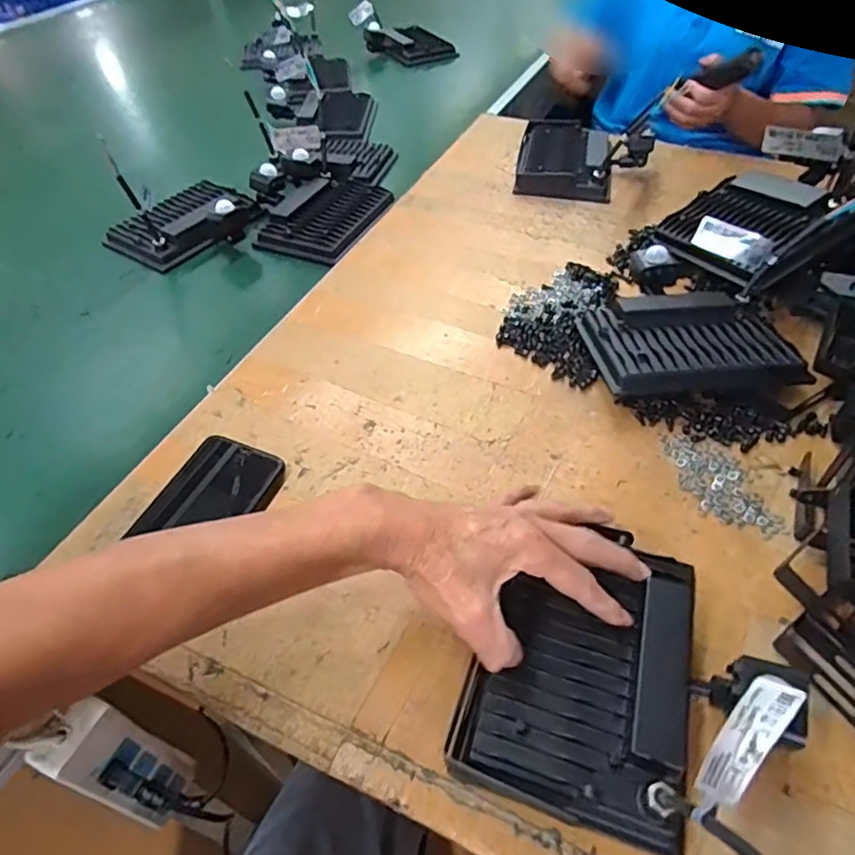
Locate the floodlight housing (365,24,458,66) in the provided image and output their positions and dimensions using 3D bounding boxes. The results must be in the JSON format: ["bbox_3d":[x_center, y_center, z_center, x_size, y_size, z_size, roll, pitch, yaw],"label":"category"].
[{"bbox_3d":[-0.036,-0.855,1.316,0.153,0.054,0.172,-28,53,-21],"label":"floodlight housing"}]

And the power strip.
[{"bbox_3d":[-0.259,0.299,0.519,0.035,0.208,0.058,21,52,20],"label":"power strip"}]

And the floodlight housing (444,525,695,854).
[{"bbox_3d":[0.100,0.147,0.374,0.130,0.029,0.175,12,50,16],"label":"floodlight housing"}]

